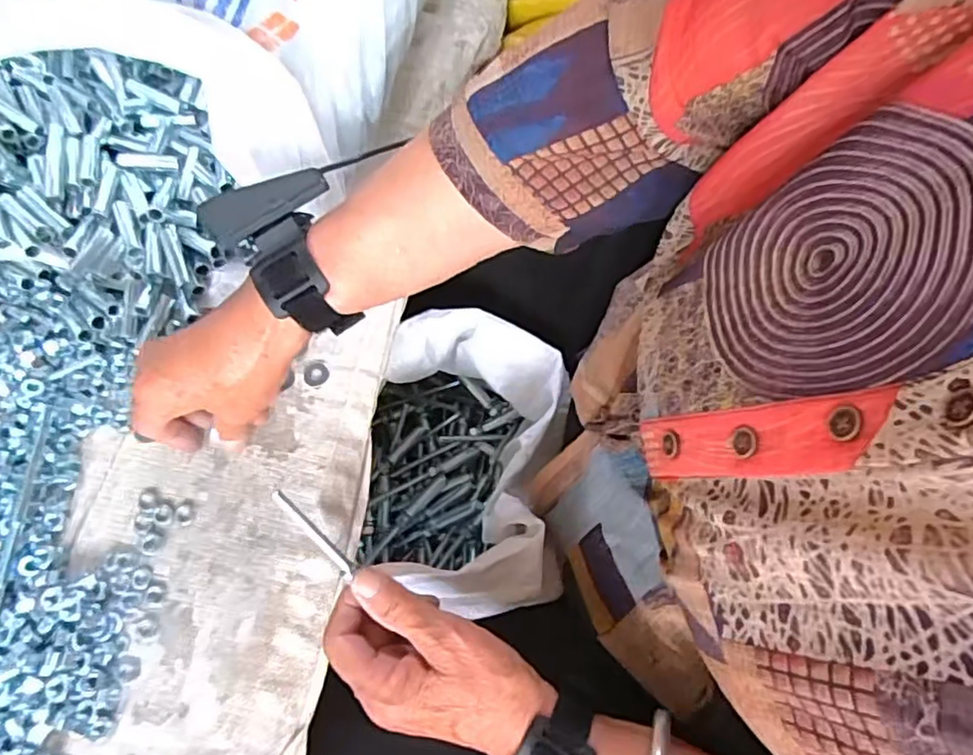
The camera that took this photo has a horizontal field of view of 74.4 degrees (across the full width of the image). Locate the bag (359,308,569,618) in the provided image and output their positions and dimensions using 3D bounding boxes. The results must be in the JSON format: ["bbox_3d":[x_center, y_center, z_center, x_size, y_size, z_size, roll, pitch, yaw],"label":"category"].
[{"bbox_3d":[-0.026,0.071,0.538,0.171,0.170,0.222,5,69,4],"label":"bag"}]

